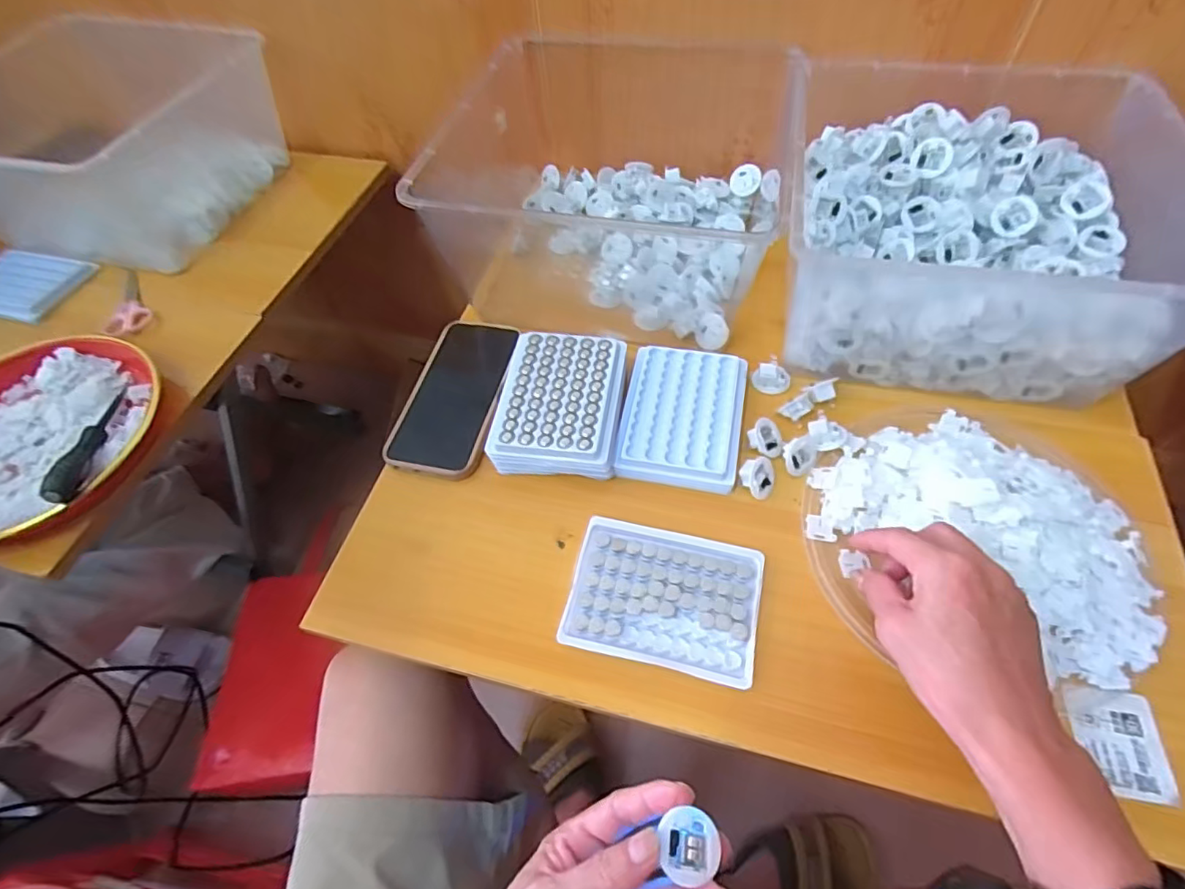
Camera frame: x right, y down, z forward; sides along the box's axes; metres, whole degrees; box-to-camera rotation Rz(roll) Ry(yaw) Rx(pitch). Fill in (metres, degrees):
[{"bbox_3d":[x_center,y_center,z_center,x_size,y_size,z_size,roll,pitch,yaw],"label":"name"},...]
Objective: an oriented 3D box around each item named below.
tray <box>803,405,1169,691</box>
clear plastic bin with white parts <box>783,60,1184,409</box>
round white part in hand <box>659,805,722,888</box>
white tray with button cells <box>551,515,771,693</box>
[{"bbox_3d":[0.275,0.053,0.407,0.225,0.036,0.212,-2,56,3],"label":"tray"},{"bbox_3d":[0.318,-0.198,0.499,0.291,0.130,0.289,10,57,10],"label":"clear plastic bin with white parts"},{"bbox_3d":[0.050,0.203,0.287,0.030,0.007,0.030,-2,56,3],"label":"round white part in hand"},{"bbox_3d":[0.051,0.106,0.403,0.129,0.011,0.097,10,57,11],"label":"white tray with button cells"}]

